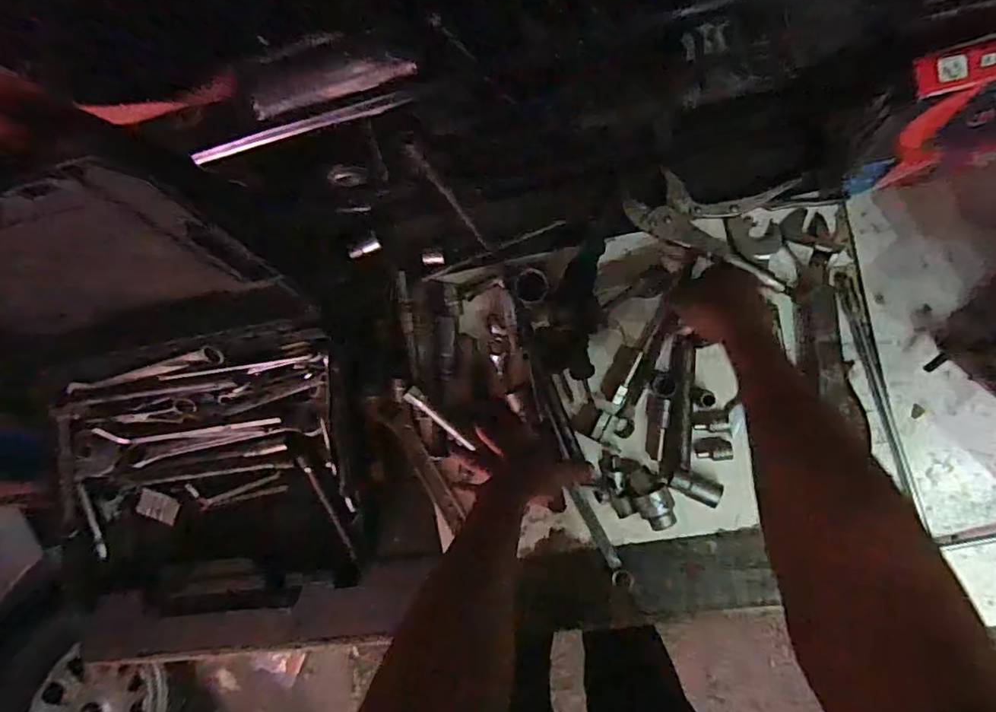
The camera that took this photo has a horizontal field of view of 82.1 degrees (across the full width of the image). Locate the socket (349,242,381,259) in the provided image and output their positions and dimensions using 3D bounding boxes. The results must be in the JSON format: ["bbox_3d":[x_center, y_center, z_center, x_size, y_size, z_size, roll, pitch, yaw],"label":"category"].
[{"bbox_3d":[-0.165,-0.132,0.712,0.007,0.048,0.011,-31,90,50],"label":"socket"}]

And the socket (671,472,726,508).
[{"bbox_3d":[0.227,0.149,0.655,0.056,0.020,0.027,22,96,5],"label":"socket"}]

